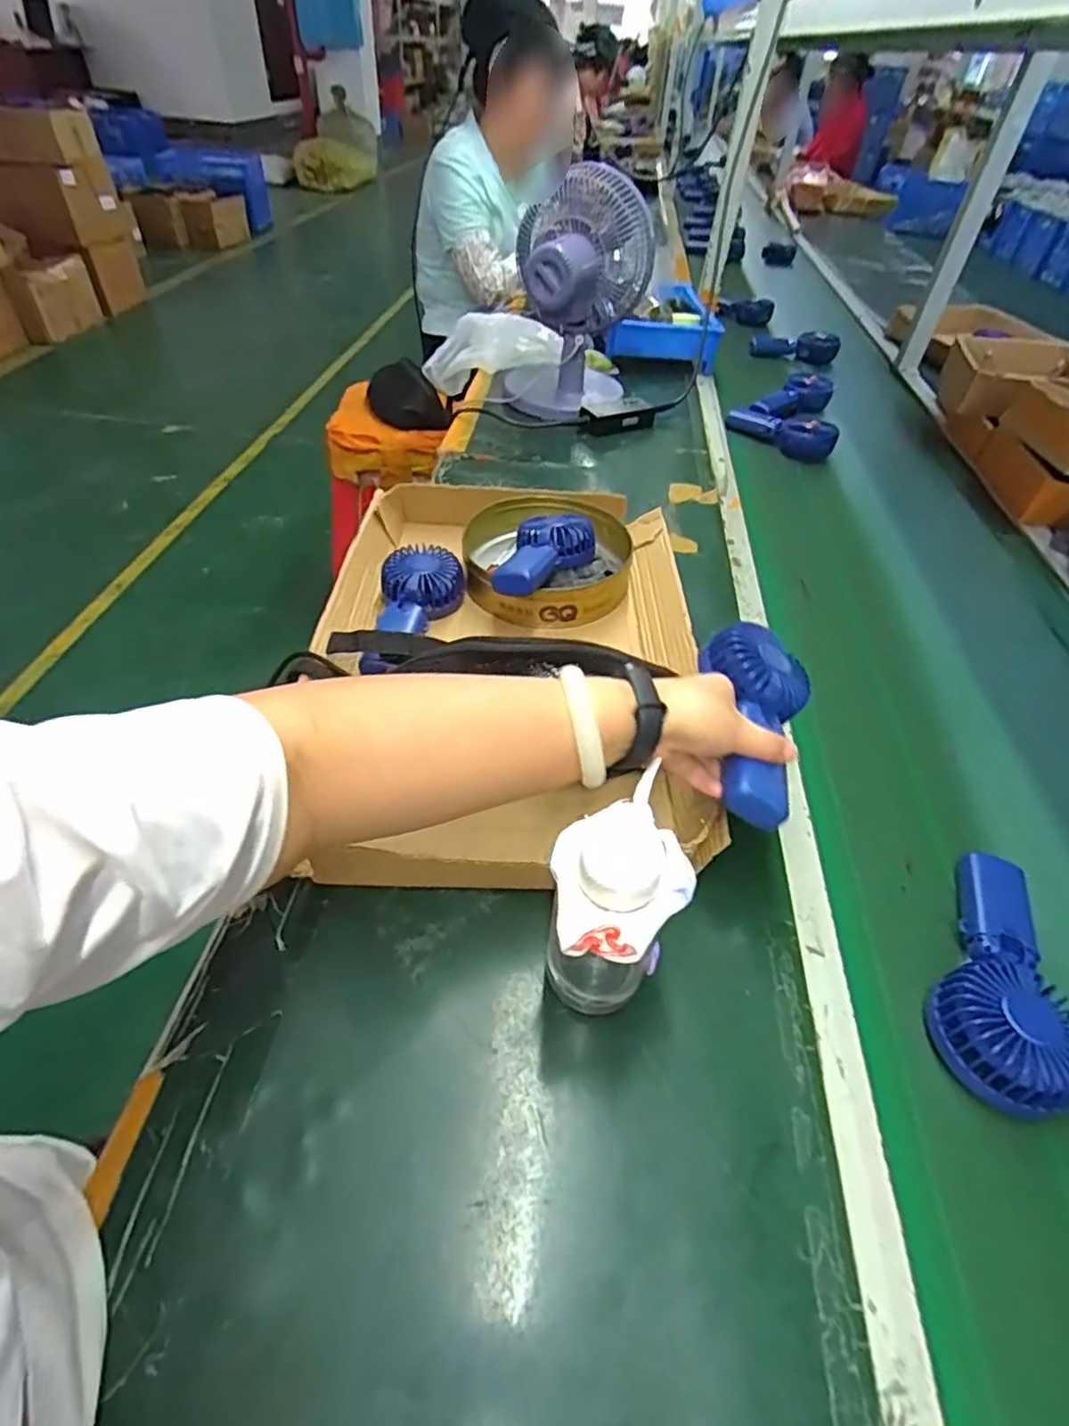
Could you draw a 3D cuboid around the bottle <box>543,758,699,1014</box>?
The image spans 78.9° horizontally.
[{"bbox_3d":[0.043,0.120,0.399,0.080,0.143,0.107,7,47,2],"label":"bottle"}]

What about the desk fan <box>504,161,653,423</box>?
[{"bbox_3d":[0.066,-0.663,1.037,0.211,0.306,0.208,9,46,3],"label":"desk fan"}]

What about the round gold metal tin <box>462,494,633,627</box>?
[{"bbox_3d":[0.018,-0.176,0.744,0.192,0.050,0.197,3,46,-3],"label":"round gold metal tin"}]

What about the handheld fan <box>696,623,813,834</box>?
[{"bbox_3d":[0.151,0.006,0.479,0.082,0.045,0.173,32,49,-5],"label":"handheld fan"}]

